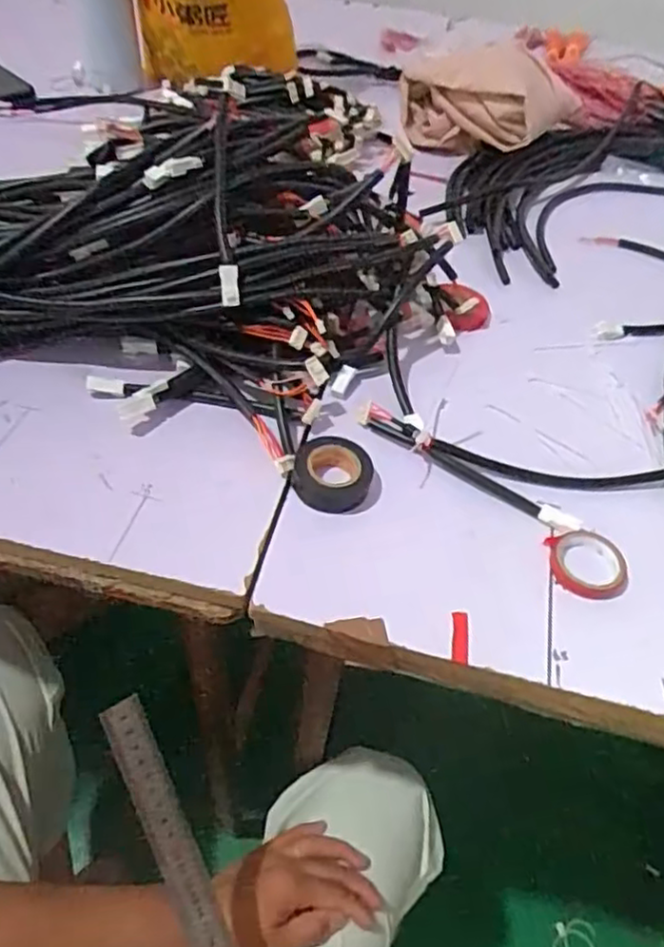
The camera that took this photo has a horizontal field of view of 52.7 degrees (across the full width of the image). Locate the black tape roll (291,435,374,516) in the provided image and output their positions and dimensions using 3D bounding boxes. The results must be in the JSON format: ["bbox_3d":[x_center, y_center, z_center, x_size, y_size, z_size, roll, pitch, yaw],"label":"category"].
[{"bbox_3d":[0.000,-0.002,0.469,0.052,0.029,0.050,3,50,-4],"label":"black tape roll"}]

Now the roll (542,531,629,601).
[{"bbox_3d":[0.170,0.061,0.448,0.048,0.011,0.051,3,50,-4],"label":"roll"}]

